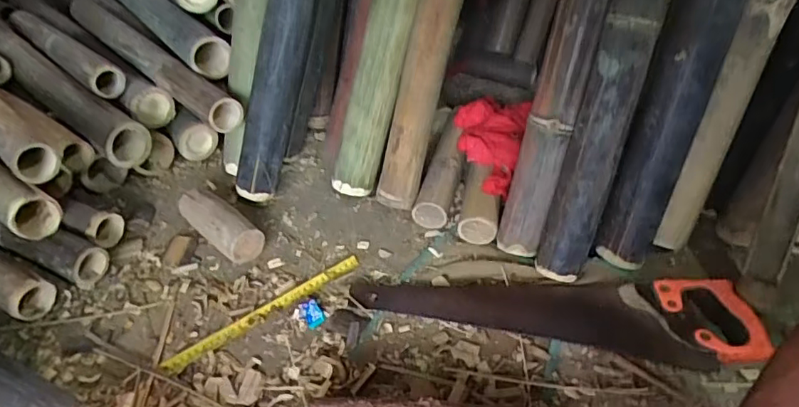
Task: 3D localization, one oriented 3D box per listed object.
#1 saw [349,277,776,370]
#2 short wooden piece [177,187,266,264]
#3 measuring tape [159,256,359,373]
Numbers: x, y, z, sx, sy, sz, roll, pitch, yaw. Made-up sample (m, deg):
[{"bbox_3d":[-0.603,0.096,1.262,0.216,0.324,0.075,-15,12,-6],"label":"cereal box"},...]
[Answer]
[{"bbox_3d":[0.193,0.127,0.726,0.507,0.036,0.120,7,41,12],"label":"saw"},{"bbox_3d":[-0.275,0.032,0.840,0.165,0.064,0.052,30,50,33],"label":"short wooden piece"},{"bbox_3d":[-0.179,0.142,0.750,0.288,0.007,0.024,-28,46,-27],"label":"measuring tape"}]

